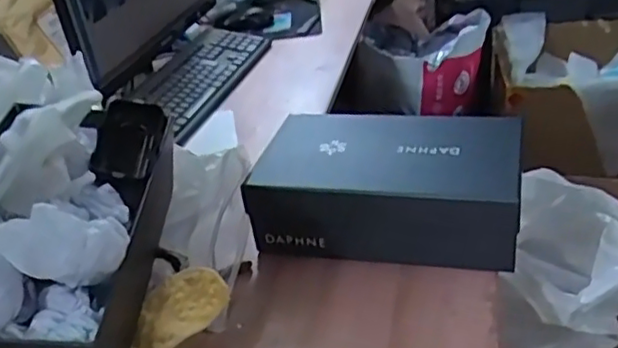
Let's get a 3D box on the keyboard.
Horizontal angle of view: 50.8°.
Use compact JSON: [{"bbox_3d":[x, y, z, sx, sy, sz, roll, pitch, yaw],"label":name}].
[{"bbox_3d":[-0.210,-0.194,1.209,0.165,0.024,0.413,17,38,10],"label":"keyboard"}]

